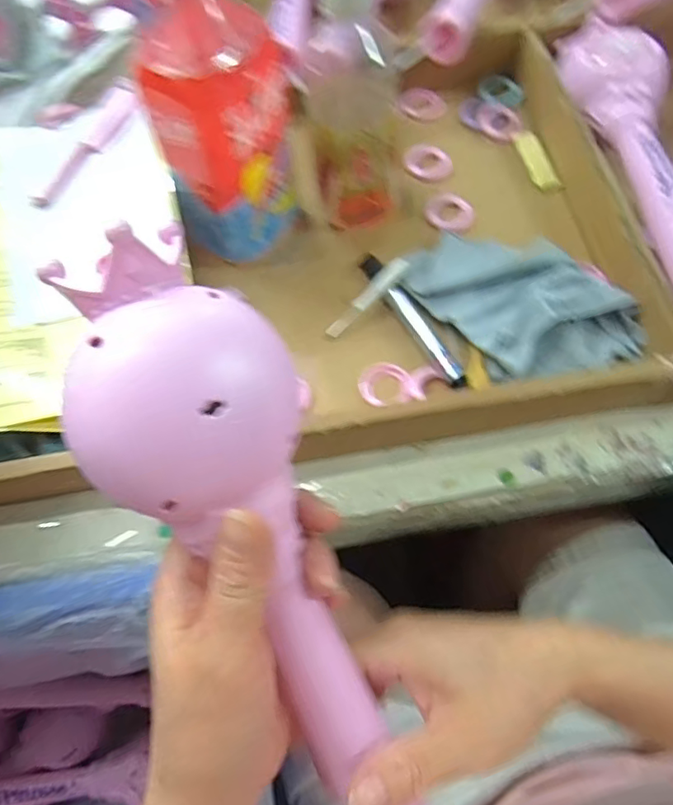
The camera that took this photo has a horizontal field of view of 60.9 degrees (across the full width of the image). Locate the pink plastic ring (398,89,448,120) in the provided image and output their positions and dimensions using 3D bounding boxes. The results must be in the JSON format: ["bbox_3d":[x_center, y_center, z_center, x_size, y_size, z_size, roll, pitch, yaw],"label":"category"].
[{"bbox_3d":[0.085,-0.293,0.560,0.049,0.007,0.037,16,68,10],"label":"pink plastic ring"}]

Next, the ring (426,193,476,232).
[{"bbox_3d":[0.099,-0.166,0.495,0.041,0.007,0.032,16,68,10],"label":"ring"}]

